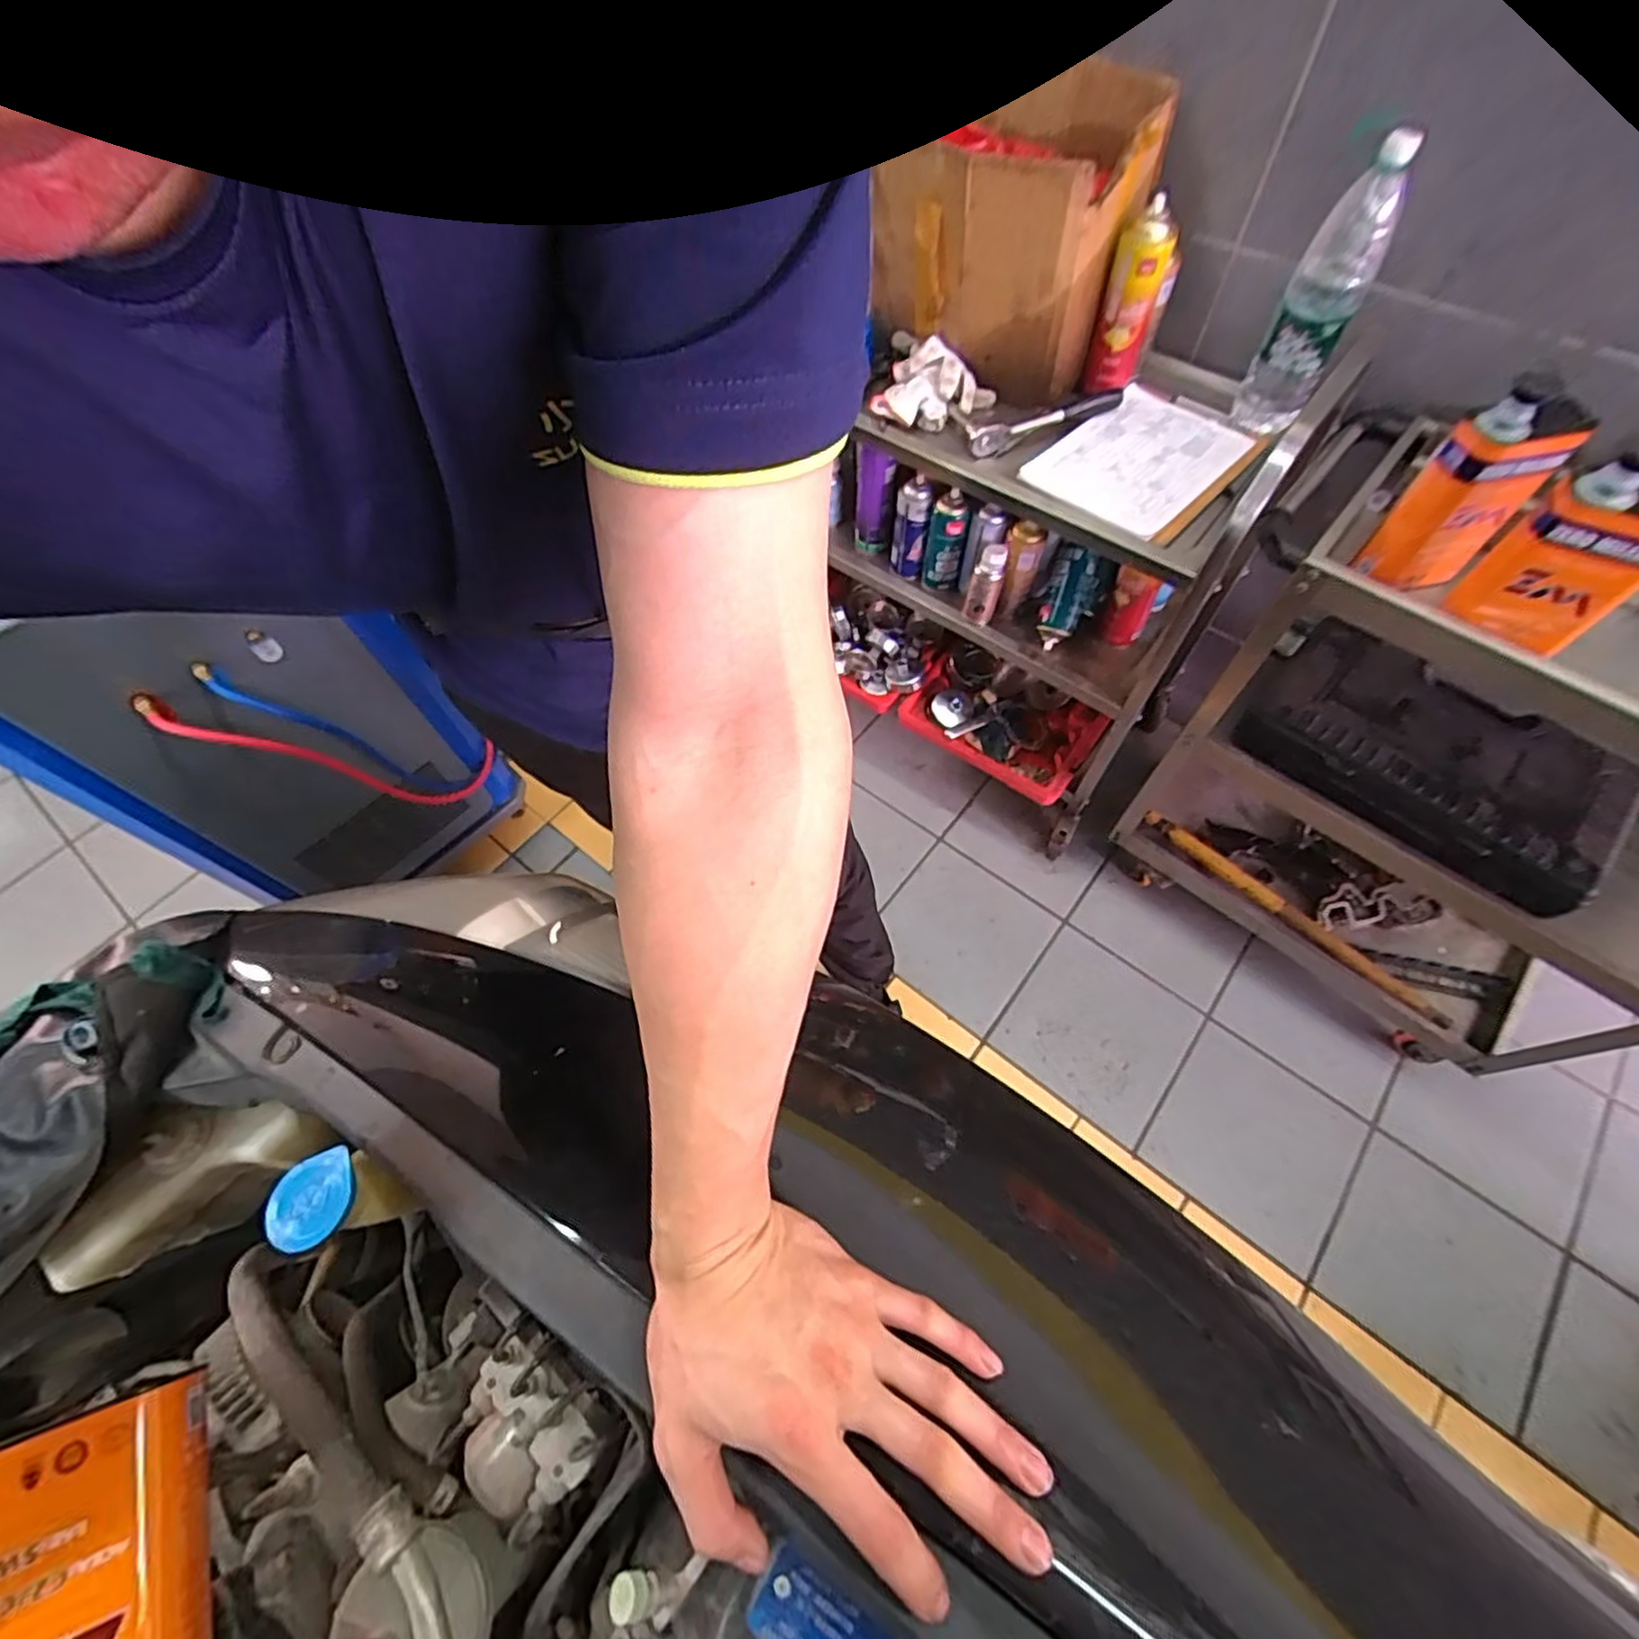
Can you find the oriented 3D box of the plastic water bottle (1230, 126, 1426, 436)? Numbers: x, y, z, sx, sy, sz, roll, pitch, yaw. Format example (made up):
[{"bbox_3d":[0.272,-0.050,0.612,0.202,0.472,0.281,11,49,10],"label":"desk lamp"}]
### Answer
[{"bbox_3d":[0.658,-0.680,0.934,0.093,0.326,0.078,25,63,15],"label":"plastic water bottle"}]

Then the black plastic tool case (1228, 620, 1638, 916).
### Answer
[{"bbox_3d":[0.887,-0.103,1.035,0.461,0.128,0.310,36,68,20],"label":"black plastic tool case"}]

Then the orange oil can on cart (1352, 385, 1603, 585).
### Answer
[{"bbox_3d":[0.692,-0.351,0.759,0.131,0.209,0.068,-10,60,-5],"label":"orange oil can on cart"}]

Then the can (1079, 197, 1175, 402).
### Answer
[{"bbox_3d":[0.434,-0.724,0.998,0.081,0.214,0.064,15,62,11],"label":"can"}]

